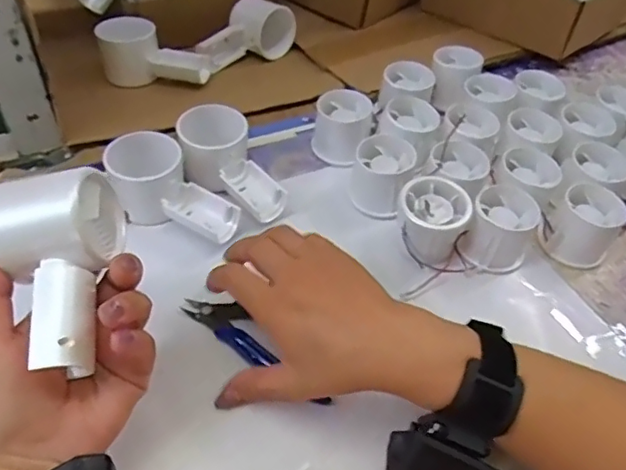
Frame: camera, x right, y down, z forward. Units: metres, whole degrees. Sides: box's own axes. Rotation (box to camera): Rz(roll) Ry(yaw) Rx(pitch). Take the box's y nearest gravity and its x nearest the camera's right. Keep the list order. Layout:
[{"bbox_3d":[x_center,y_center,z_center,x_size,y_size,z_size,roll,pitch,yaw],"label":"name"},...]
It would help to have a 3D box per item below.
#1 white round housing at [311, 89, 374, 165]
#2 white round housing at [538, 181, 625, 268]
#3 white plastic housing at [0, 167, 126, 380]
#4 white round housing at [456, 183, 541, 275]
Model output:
[{"bbox_3d":[0.027,-0.099,0.528,0.052,0.055,0.056,3,48,-3],"label":"white round housing"},{"bbox_3d":[0.230,-0.010,0.471,0.052,0.053,0.057,3,48,-3],"label":"white round housing"},{"bbox_3d":[-0.135,0.014,0.291,0.064,0.049,0.104,-8,49,-13],"label":"white plastic housing"},{"bbox_3d":[0.154,-0.005,0.458,0.051,0.051,0.050,3,48,-3],"label":"white round housing"}]

